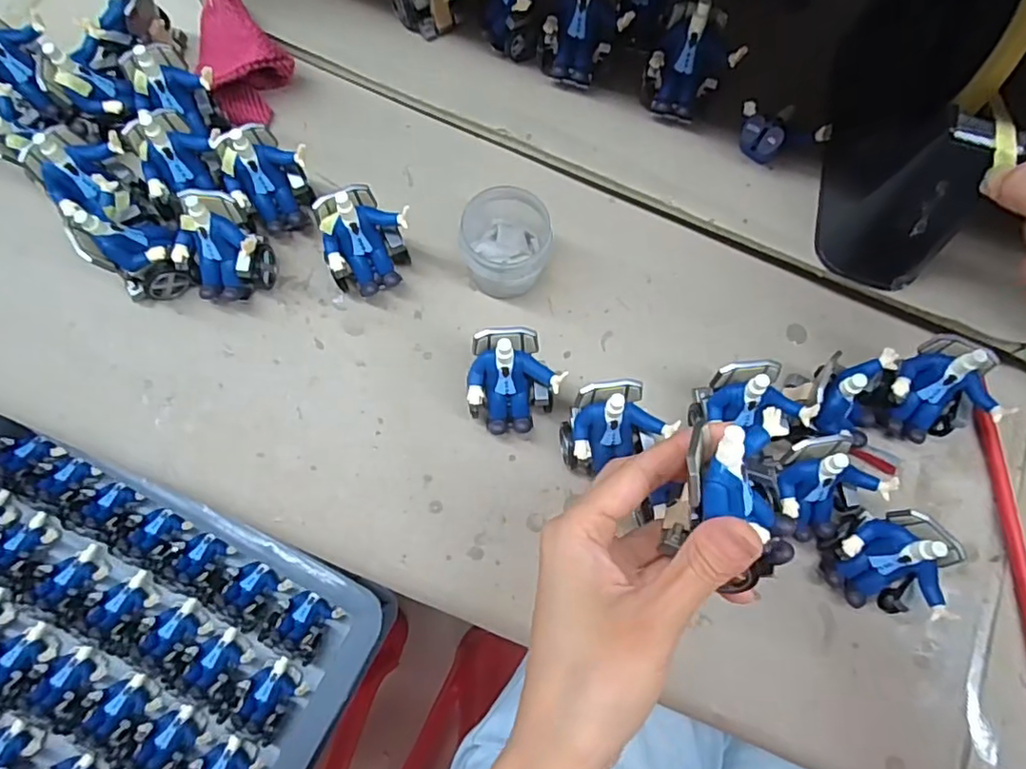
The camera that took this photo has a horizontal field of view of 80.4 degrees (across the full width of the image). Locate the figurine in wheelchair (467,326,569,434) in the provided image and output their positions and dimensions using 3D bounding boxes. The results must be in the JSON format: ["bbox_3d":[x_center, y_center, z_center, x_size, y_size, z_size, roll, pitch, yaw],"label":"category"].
[{"bbox_3d":[0.001,0.000,0.336,0.051,0.060,0.047,0,74,-1],"label":"figurine in wheelchair"}]

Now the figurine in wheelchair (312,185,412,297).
[{"bbox_3d":[-0.085,-0.083,0.357,0.052,0.063,0.043,-23,75,-8],"label":"figurine in wheelchair"}]

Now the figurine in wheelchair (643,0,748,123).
[{"bbox_3d":[0.110,-0.195,0.372,0.048,0.056,0.044,0,74,-1],"label":"figurine in wheelchair"}]

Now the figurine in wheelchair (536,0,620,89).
[{"bbox_3d":[0.042,-0.225,0.380,0.044,0.058,0.045,16,74,3],"label":"figurine in wheelchair"}]

